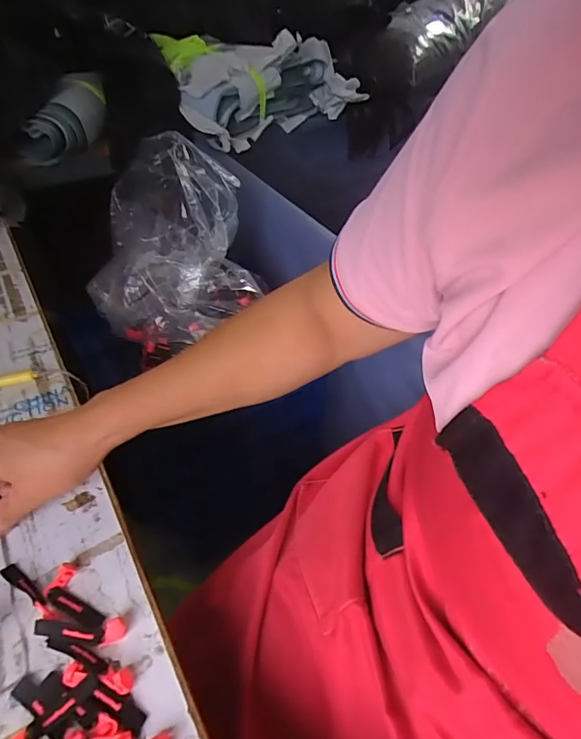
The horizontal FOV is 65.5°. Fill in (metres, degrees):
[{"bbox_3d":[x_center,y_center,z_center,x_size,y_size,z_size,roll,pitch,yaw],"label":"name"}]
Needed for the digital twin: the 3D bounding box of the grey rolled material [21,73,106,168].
[{"bbox_3d":[-0.439,-0.507,0.908,0.090,0.092,0.268,5,46,4],"label":"grey rolled material"}]

